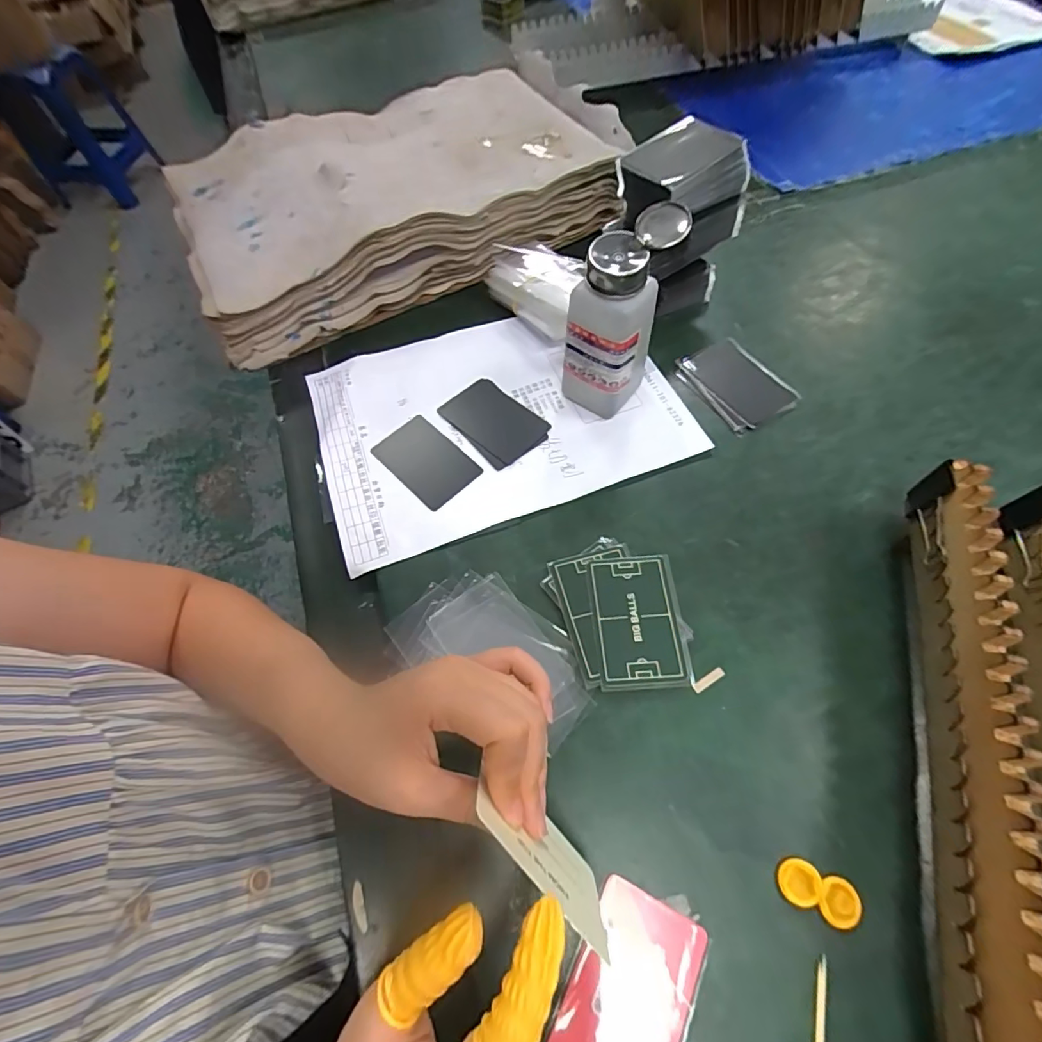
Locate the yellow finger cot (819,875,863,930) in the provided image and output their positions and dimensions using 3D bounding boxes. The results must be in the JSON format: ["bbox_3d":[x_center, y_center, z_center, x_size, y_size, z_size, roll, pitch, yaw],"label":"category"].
[{"bbox_3d":[0.164,0.196,0.252,0.021,0.005,0.021,21,65,14],"label":"yellow finger cot"}]

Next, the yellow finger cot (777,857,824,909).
[{"bbox_3d":[0.146,0.189,0.256,0.021,0.005,0.020,20,64,13],"label":"yellow finger cot"}]

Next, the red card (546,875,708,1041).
[{"bbox_3d":[0.052,0.234,0.240,0.055,0.004,0.087,23,66,16],"label":"red card"}]

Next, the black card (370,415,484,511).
[{"bbox_3d":[-0.078,-0.049,0.404,0.054,0.005,0.087,-41,67,-18],"label":"black card"}]

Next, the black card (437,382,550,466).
[{"bbox_3d":[-0.023,-0.087,0.419,0.088,0.004,0.054,39,70,21],"label":"black card"}]

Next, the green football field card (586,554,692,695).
[{"bbox_3d":[0.077,0.065,0.324,0.056,0.004,0.087,-3,62,1],"label":"green football field card"}]

